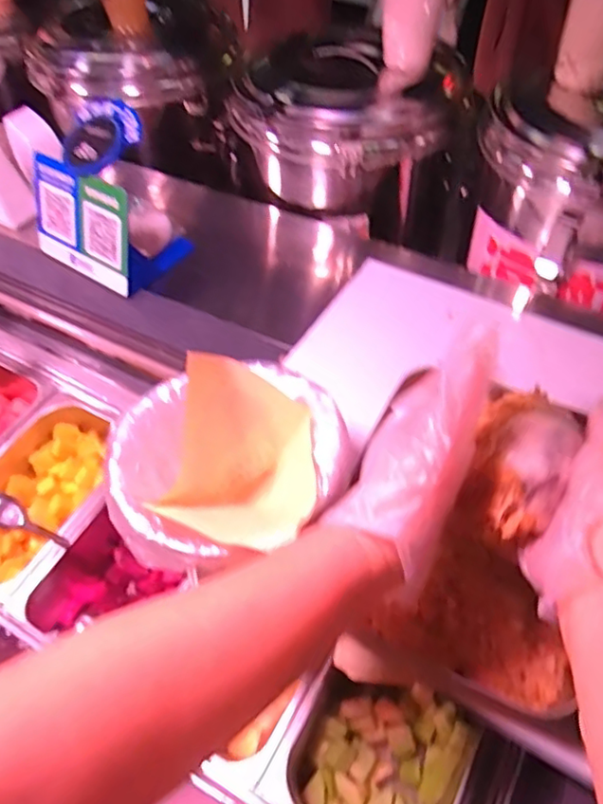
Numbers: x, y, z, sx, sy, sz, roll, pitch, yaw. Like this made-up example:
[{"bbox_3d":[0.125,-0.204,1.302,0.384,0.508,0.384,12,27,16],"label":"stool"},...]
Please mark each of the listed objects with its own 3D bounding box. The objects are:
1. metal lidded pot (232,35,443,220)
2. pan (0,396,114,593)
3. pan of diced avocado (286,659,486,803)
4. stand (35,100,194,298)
[{"bbox_3d":[0.038,-0.375,0.839,0.206,0.149,0.256,-25,55,-17],"label":"metal lidded pot"},{"bbox_3d":[-0.329,0.125,0.769,0.147,0.088,0.242,23,56,18],"label":"pan"},{"bbox_3d":[0.077,0.342,0.584,0.150,0.072,0.157,22,56,18],"label":"pan of diced avocado"},{"bbox_3d":[-0.237,-0.244,0.716,0.178,0.151,0.126,28,58,21],"label":"stand"}]

